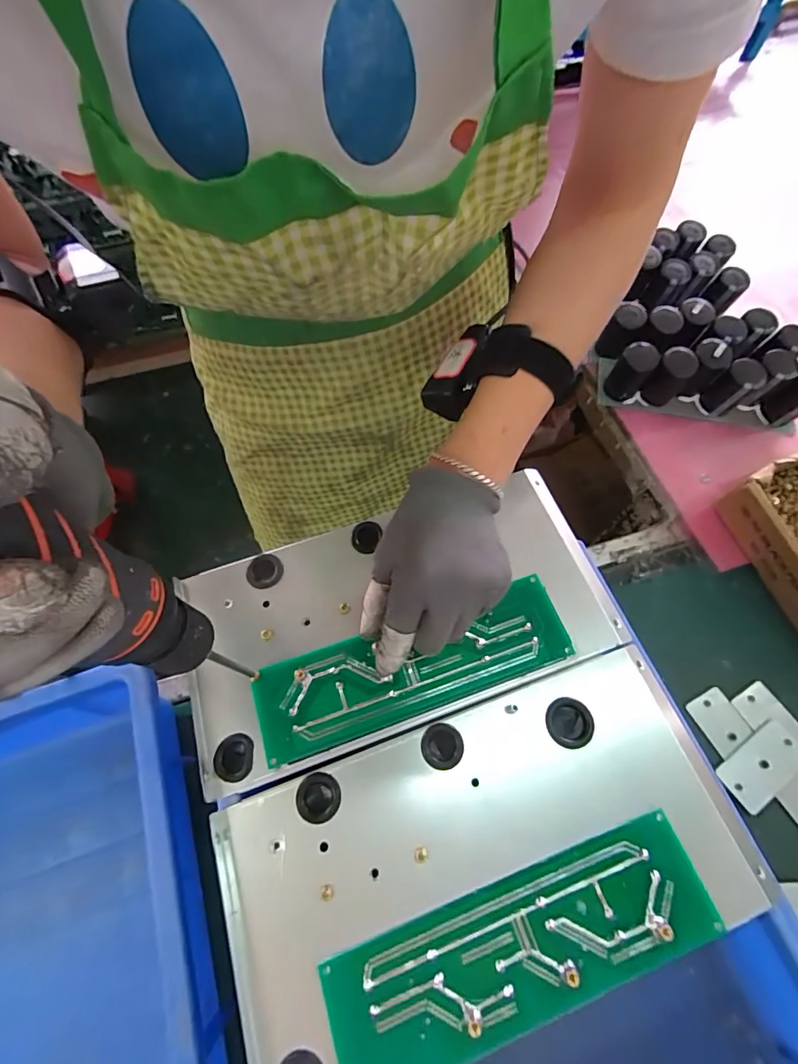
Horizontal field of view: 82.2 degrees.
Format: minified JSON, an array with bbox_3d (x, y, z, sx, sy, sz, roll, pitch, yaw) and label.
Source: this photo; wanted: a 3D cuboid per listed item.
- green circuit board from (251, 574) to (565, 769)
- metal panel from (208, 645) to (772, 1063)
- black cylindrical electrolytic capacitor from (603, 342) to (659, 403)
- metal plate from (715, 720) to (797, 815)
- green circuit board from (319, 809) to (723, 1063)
[{"bbox_3d":[0.010,0.088,0.301,0.204,0.007,0.060,-16,65,-7],"label":"green circuit board"},{"bbox_3d":[0.046,0.182,0.258,0.278,0.009,0.142,-18,65,-8],"label":"metal panel"},{"bbox_3d":[0.238,-0.163,0.473,0.032,0.058,0.026,38,70,17],"label":"black cylindrical electrolytic capacitor"},{"bbox_3d":[0.279,0.179,0.352,0.067,0.004,0.037,-37,71,-10],"label":"metal plate"},{"bbox_3d":[0.064,0.217,0.239,0.203,0.007,0.057,-19,65,-8],"label":"green circuit board"}]

